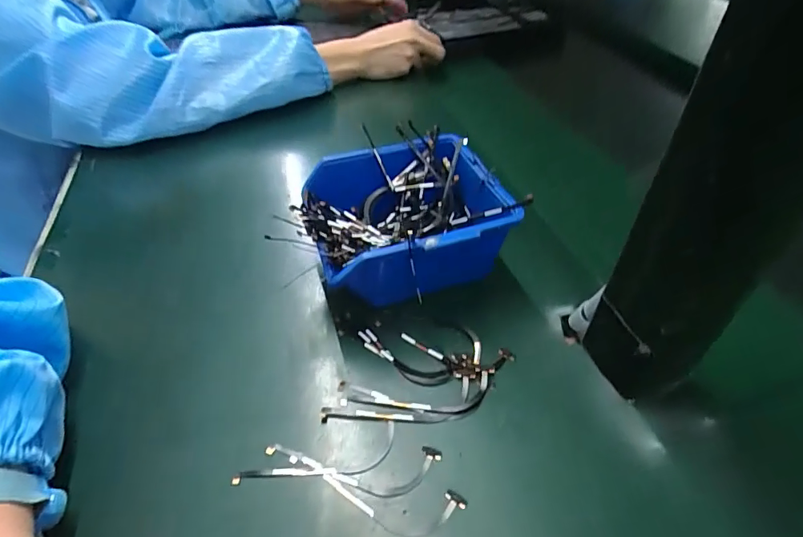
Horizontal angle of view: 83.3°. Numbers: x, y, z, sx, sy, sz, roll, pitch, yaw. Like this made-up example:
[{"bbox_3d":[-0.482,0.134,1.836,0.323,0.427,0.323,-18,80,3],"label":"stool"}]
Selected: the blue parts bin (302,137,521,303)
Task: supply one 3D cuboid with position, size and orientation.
[{"bbox_3d":[0.001,-0.029,0.313,0.126,0.062,0.119,-17,46,-14],"label":"blue parts bin"}]

